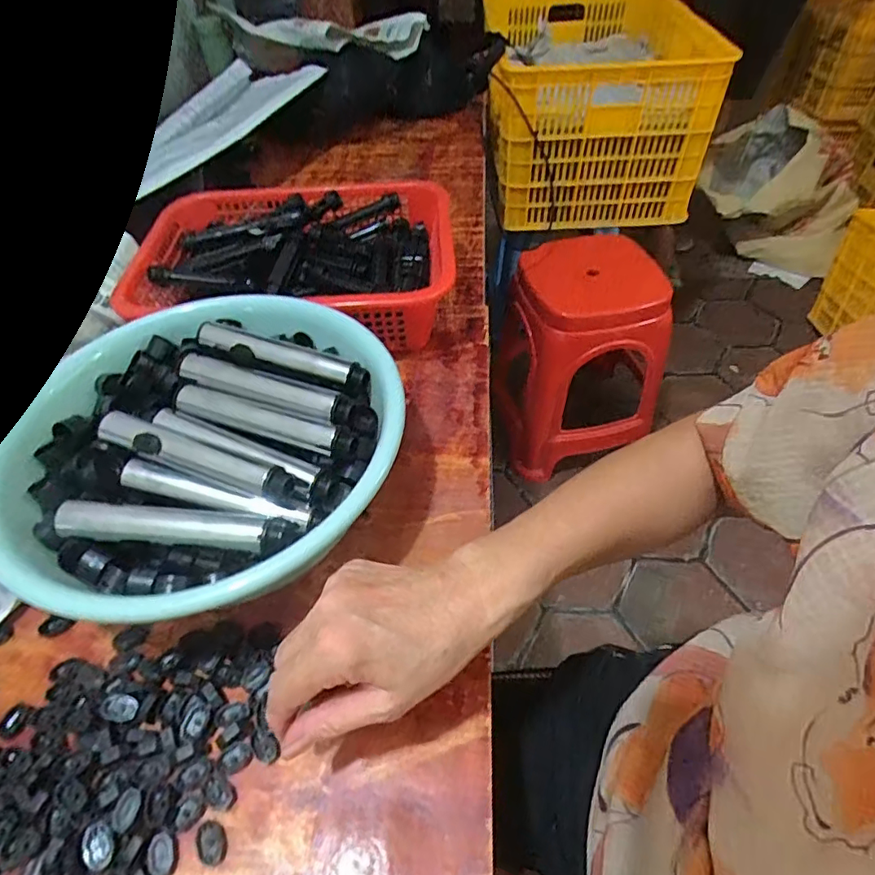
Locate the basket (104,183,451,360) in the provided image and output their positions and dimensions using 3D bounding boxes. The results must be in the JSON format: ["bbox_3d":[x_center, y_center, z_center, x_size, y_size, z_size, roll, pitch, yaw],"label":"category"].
[{"bbox_3d":[-0.154,-0.191,0.616,0.334,0.095,0.234,0,50,3],"label":"basket"}]

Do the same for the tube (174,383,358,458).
[{"bbox_3d":[-0.135,-0.010,0.422,0.151,0.025,0.025,15,52,14],"label":"tube"}]

